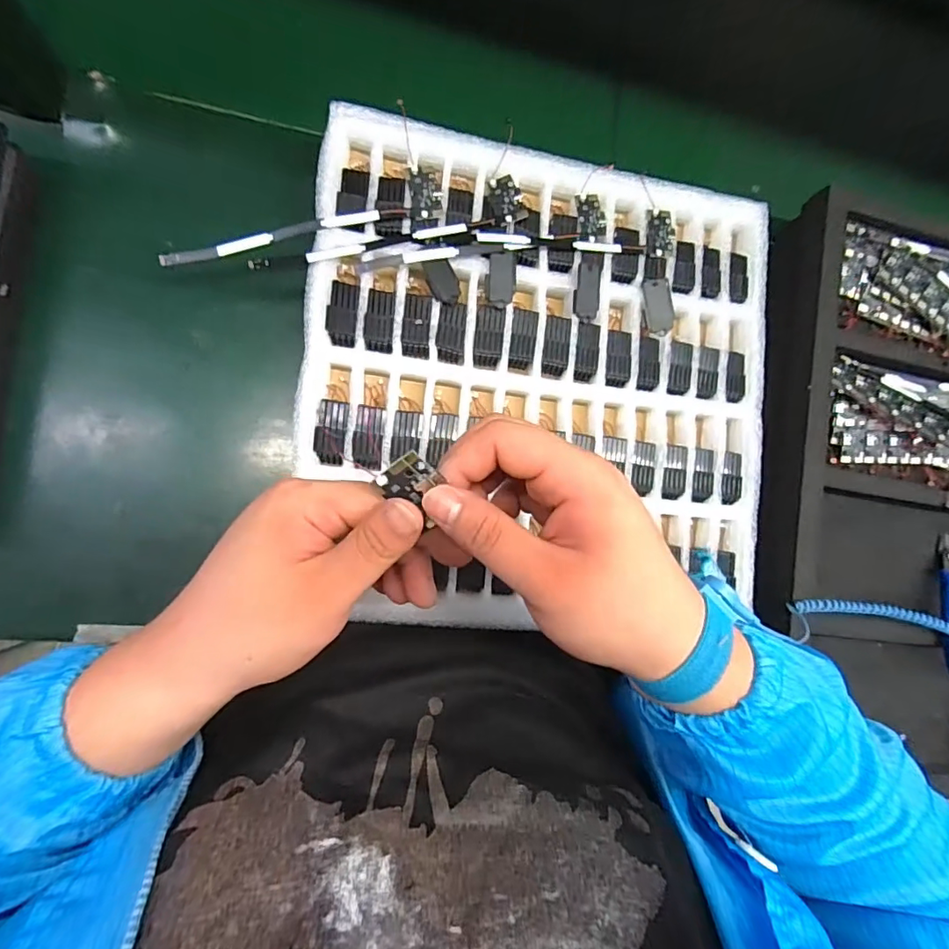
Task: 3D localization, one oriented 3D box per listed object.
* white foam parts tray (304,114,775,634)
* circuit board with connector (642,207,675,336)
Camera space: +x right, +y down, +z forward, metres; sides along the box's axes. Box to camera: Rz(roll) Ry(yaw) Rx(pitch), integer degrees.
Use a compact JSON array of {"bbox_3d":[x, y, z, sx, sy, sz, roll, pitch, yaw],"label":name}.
[{"bbox_3d":[0.054,-0.065,0.367,0.331,0.038,0.333,5,86,-13],"label":"white foam parts tray"},{"bbox_3d":[0.137,-0.152,0.381,0.023,0.011,0.092,2,86,-13],"label":"circuit board with connector"}]

